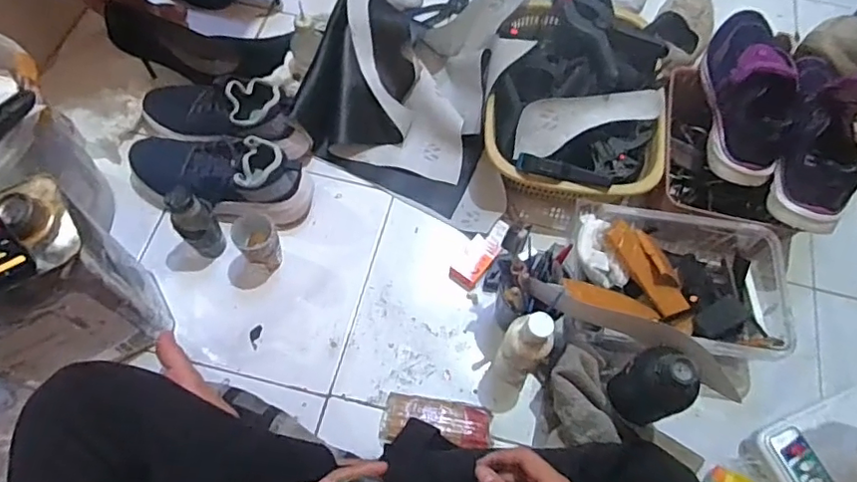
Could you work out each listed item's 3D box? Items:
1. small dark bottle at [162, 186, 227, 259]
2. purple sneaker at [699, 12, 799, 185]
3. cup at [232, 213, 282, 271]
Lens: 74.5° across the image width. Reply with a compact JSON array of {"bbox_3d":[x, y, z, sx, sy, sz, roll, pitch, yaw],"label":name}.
[{"bbox_3d":[-0.287,-0.019,0.704,0.047,0.121,0.040,-36,71,-18],"label":"small dark bottle"},{"bbox_3d":[0.419,-0.212,0.743,0.085,0.098,0.258,12,64,3],"label":"purple sneaker"},{"bbox_3d":[-0.213,0.004,0.712,0.047,0.077,0.056,-31,69,-17],"label":"cup"}]

